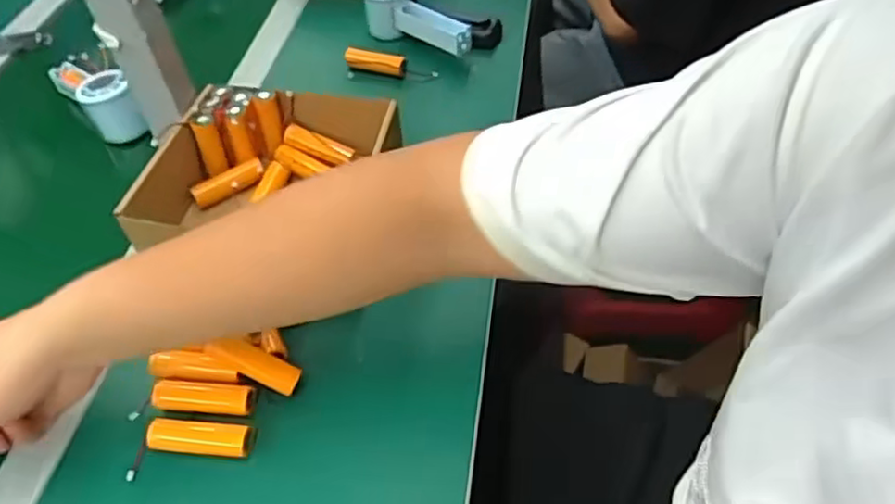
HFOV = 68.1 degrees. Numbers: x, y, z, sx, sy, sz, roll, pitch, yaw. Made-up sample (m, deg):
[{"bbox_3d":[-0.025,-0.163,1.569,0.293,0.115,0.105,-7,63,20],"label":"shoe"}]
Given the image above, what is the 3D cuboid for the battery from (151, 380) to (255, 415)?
[{"bbox_3d":[-0.184,0.108,0.499,0.072,0.017,0.020,1,50,4],"label":"battery"}]

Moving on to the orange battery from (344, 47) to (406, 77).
[{"bbox_3d":[-0.083,-0.221,0.765,0.076,0.021,0.017,14,52,14],"label":"orange battery"}]

